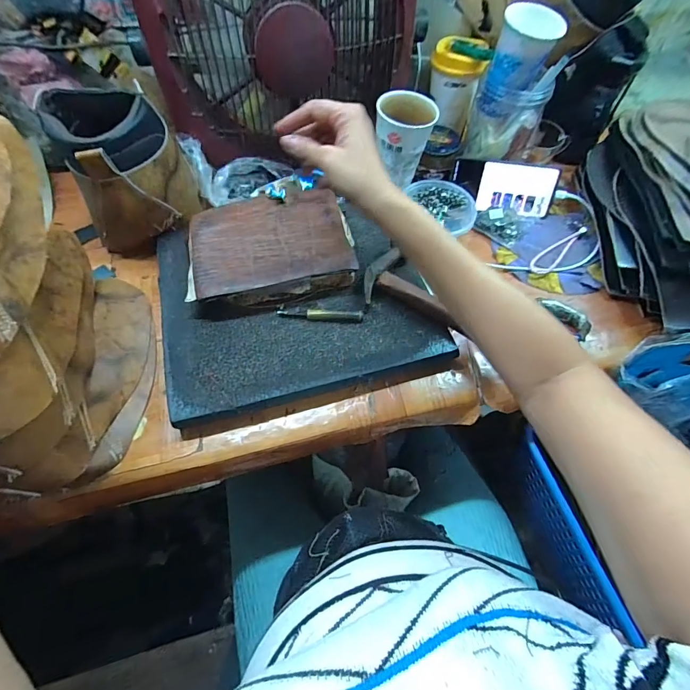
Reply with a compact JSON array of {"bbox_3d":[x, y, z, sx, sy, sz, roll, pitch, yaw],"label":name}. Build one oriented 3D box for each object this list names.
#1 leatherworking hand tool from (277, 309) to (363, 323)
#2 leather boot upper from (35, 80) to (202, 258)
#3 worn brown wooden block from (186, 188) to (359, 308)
[{"bbox_3d":[-0.030,-0.038,0.476,0.104,0.011,0.015,3,59,0],"label":"leatherworking hand tool"},{"bbox_3d":[-0.280,-0.226,0.512,0.142,0.179,0.129,-23,63,-15],"label":"leather boot upper"},{"bbox_3d":[-0.096,-0.128,0.511,0.206,0.042,0.164,-10,60,-7],"label":"worn brown wooden block"}]

